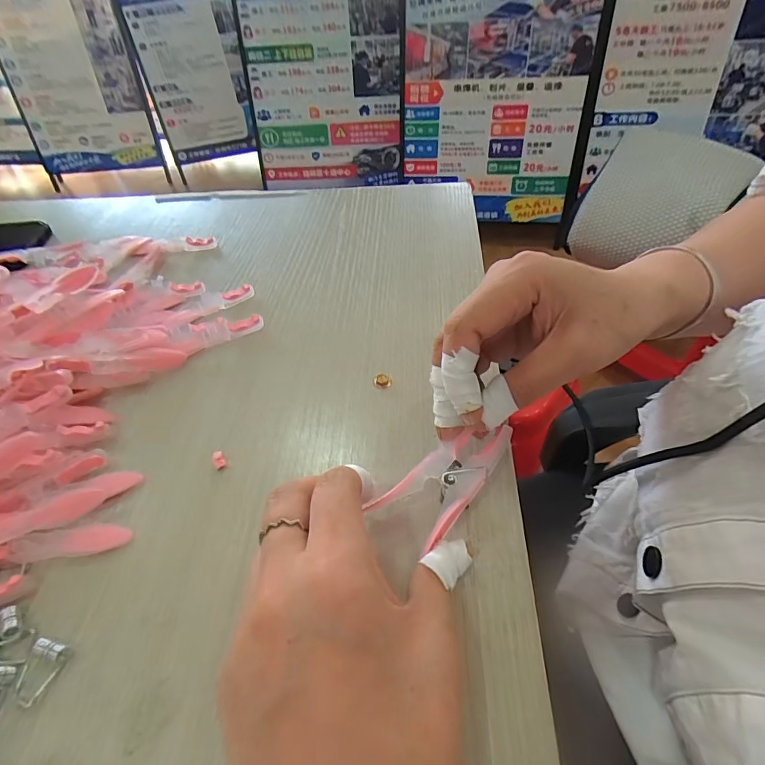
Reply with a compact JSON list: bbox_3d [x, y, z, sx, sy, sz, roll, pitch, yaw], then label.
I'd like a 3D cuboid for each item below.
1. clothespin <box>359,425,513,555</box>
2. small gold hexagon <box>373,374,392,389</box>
[{"bbox_3d":[0.030,0.043,0.213,0.071,0.014,0.041,-37,56,-25],"label":"clothespin"},{"bbox_3d":[0.000,-0.001,0.282,0.012,0.005,0.010,8,50,11],"label":"small gold hexagon"}]

